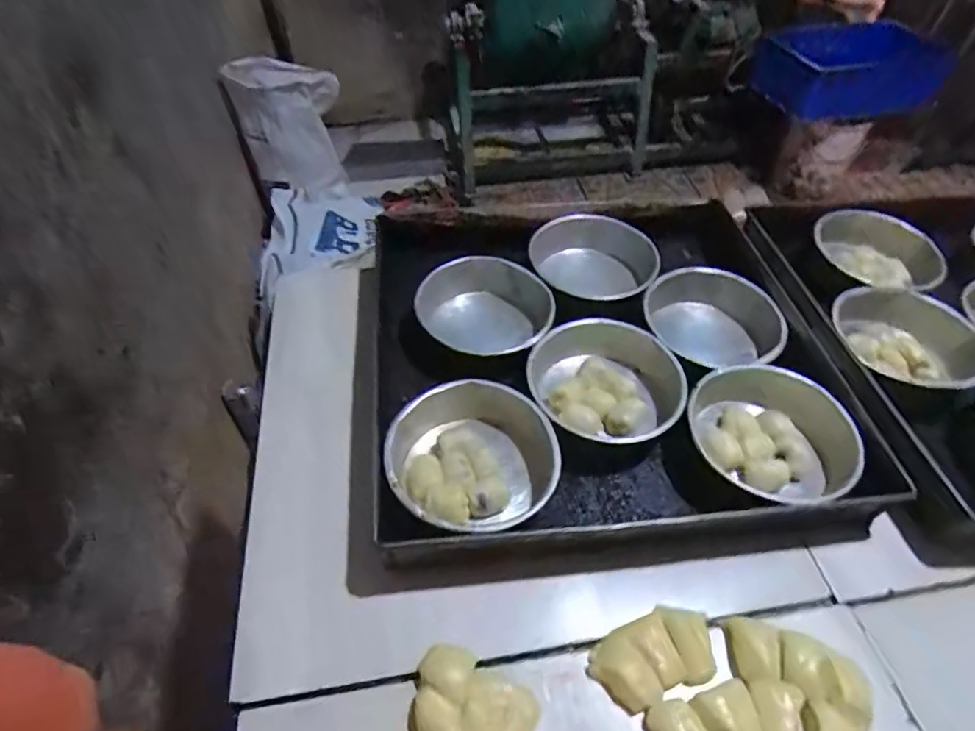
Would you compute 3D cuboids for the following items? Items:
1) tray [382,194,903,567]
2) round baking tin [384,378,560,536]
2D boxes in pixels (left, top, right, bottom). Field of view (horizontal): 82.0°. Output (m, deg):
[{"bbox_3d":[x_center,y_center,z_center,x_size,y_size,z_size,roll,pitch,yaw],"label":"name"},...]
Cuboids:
[{"bbox_3d":[0.125,-0.016,0.619,0.460,0.079,0.445,-8,49,-6],"label":"tray"},{"bbox_3d":[-0.014,0.092,0.521,0.145,0.066,0.155,-1,49,1],"label":"round baking tin"}]

